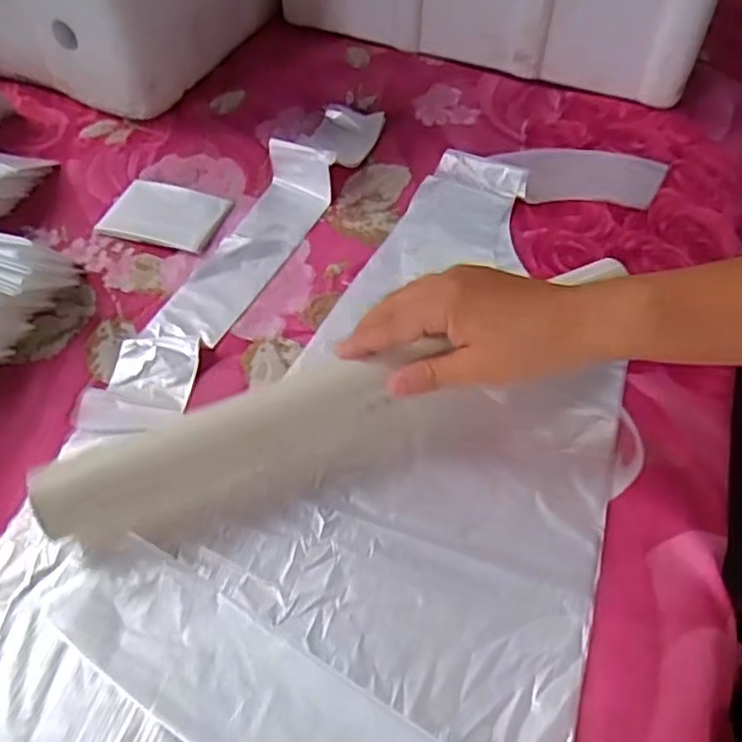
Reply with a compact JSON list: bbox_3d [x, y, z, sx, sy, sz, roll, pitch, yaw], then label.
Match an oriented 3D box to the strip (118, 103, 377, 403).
[{"bbox_3d":[-0.079,-0.107,0.513,0.059,0.028,0.333,21,58,14],"label":"strip"}]

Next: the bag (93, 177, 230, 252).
[{"bbox_3d":[-0.155,-0.119,0.528,0.084,0.008,0.060,11,54,7],"label":"bag"}]

